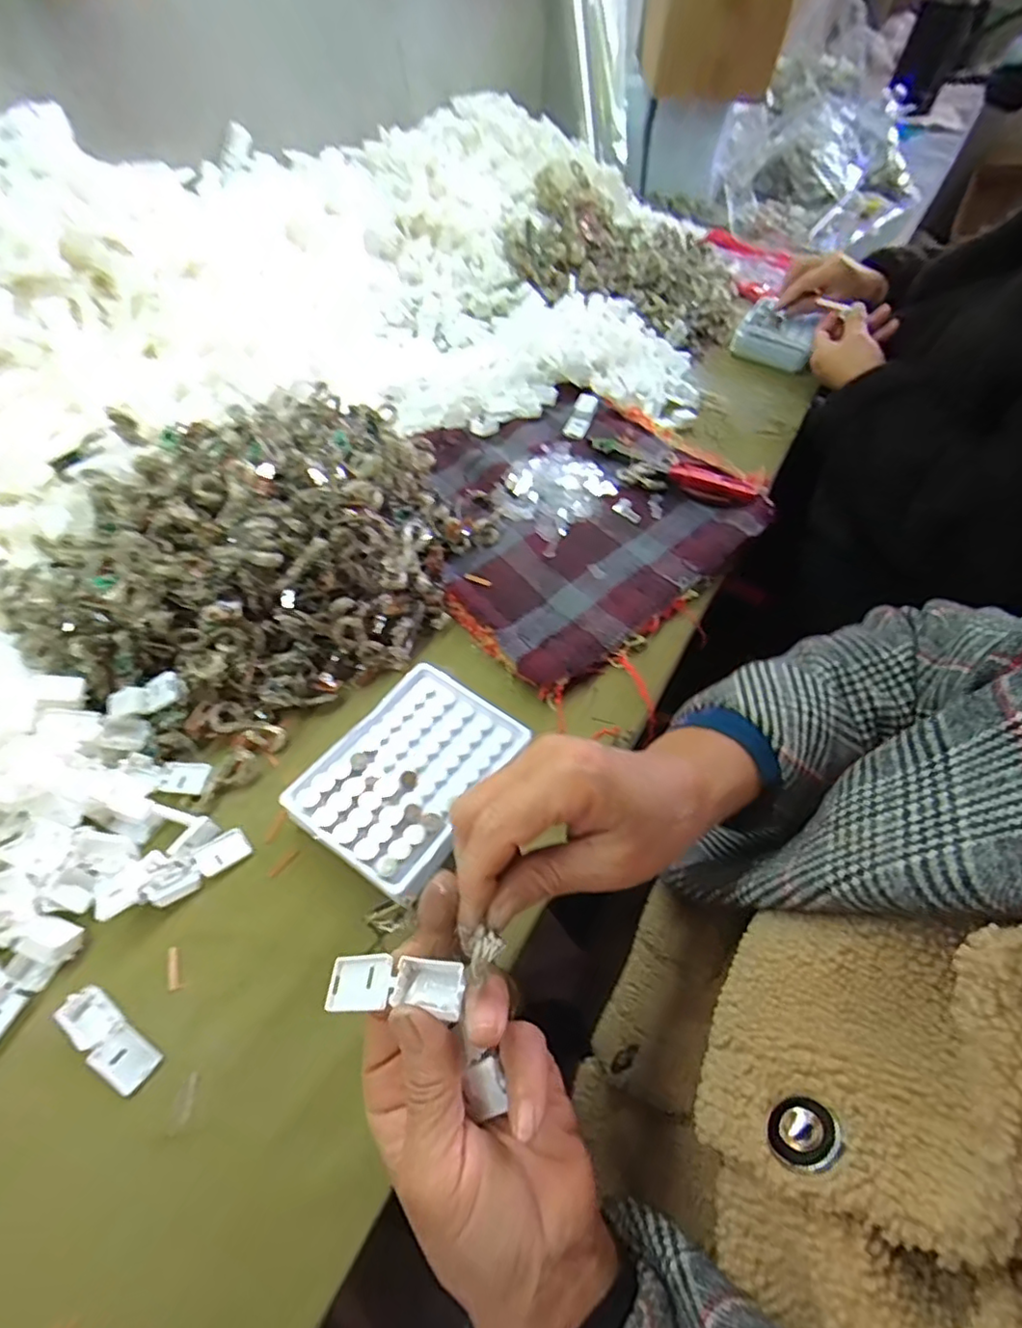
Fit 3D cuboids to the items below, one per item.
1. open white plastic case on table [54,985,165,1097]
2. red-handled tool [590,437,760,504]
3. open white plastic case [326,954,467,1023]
[{"bbox_3d":[-0.202,0.187,0.303,0.056,0.010,0.021,32,59,17],"label":"open white plastic case on table"},{"bbox_3d":[0.154,-0.187,0.584,0.164,0.015,0.045,21,56,10],"label":"red-handled tool"},{"bbox_3d":[-0.044,0.125,0.235,0.055,0.012,0.020,-1,54,8],"label":"open white plastic case"}]

